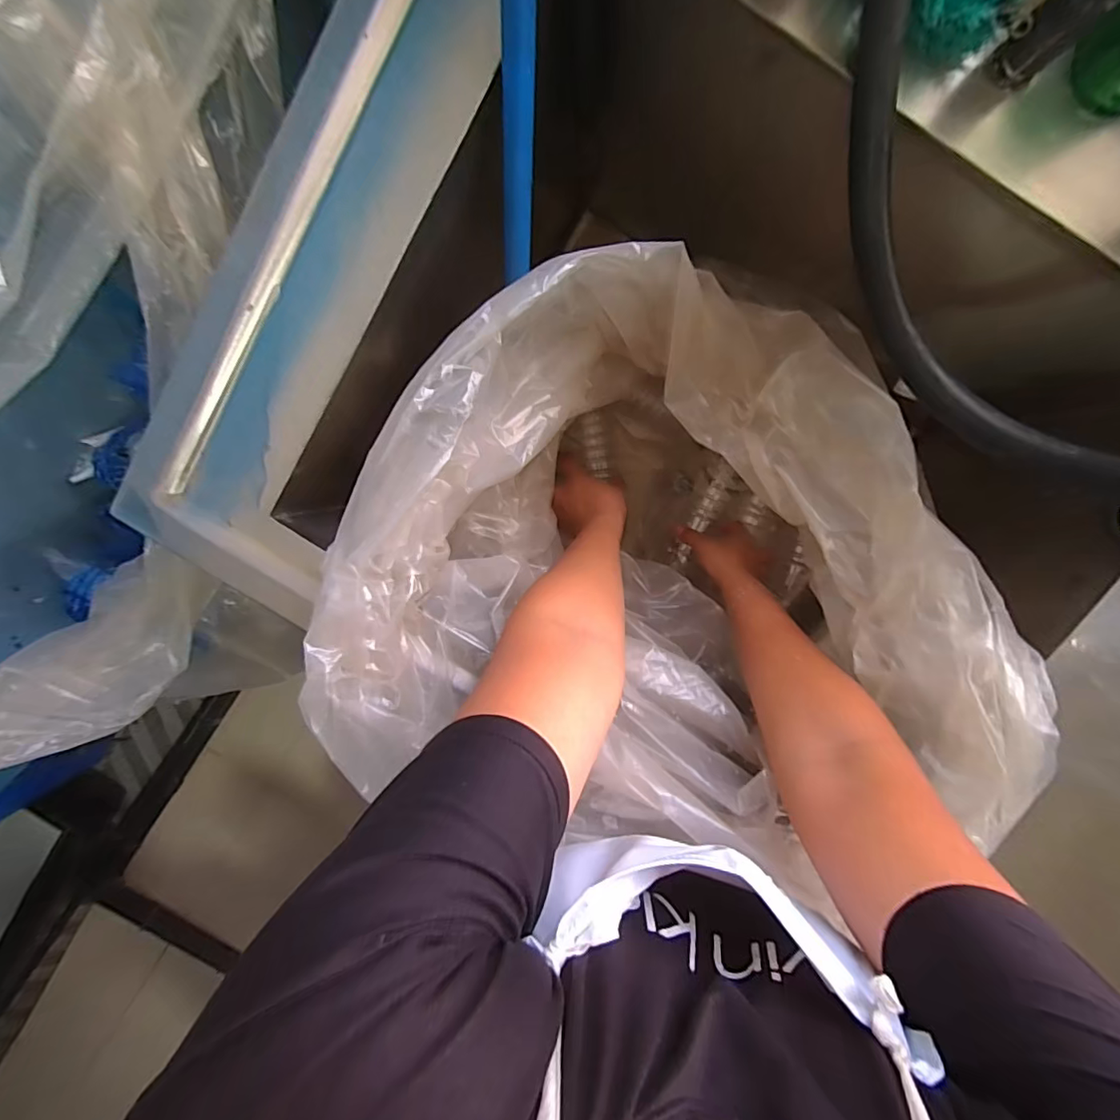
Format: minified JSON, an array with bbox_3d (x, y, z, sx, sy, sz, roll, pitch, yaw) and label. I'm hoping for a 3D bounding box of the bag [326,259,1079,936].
[{"bbox_3d":[0.121,-0.001,0.486,0.470,0.434,0.420,34,99,-4],"label":"bag"}]

